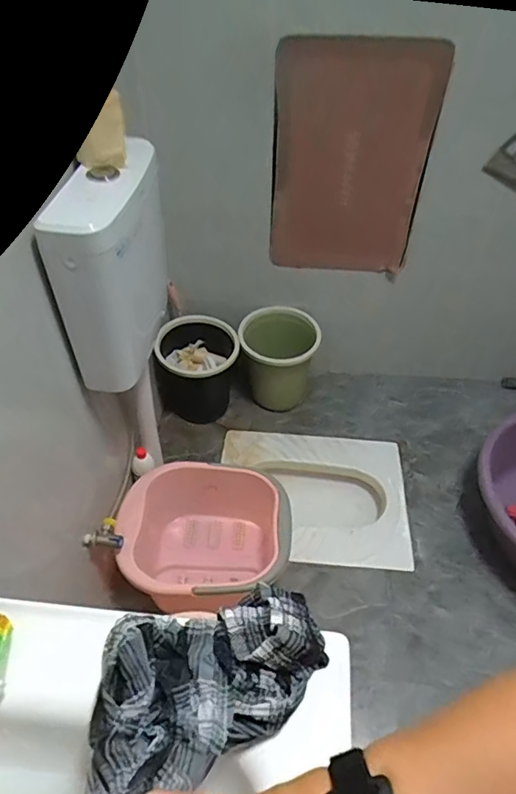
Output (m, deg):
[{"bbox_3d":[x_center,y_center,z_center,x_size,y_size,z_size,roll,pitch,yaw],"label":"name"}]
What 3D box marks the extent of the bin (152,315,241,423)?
[{"bbox_3d":[-0.191,-0.080,1.692,0.251,0.295,0.231,-1,47,-2],"label":"bin"}]

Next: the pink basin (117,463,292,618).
[{"bbox_3d":[-0.121,0.354,1.236,0.382,0.244,0.333,5,47,3],"label":"pink basin"}]

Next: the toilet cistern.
[{"bbox_3d":[-0.264,-0.247,0.998,0.122,0.365,0.344,3,47,2],"label":"toilet cistern"}]

